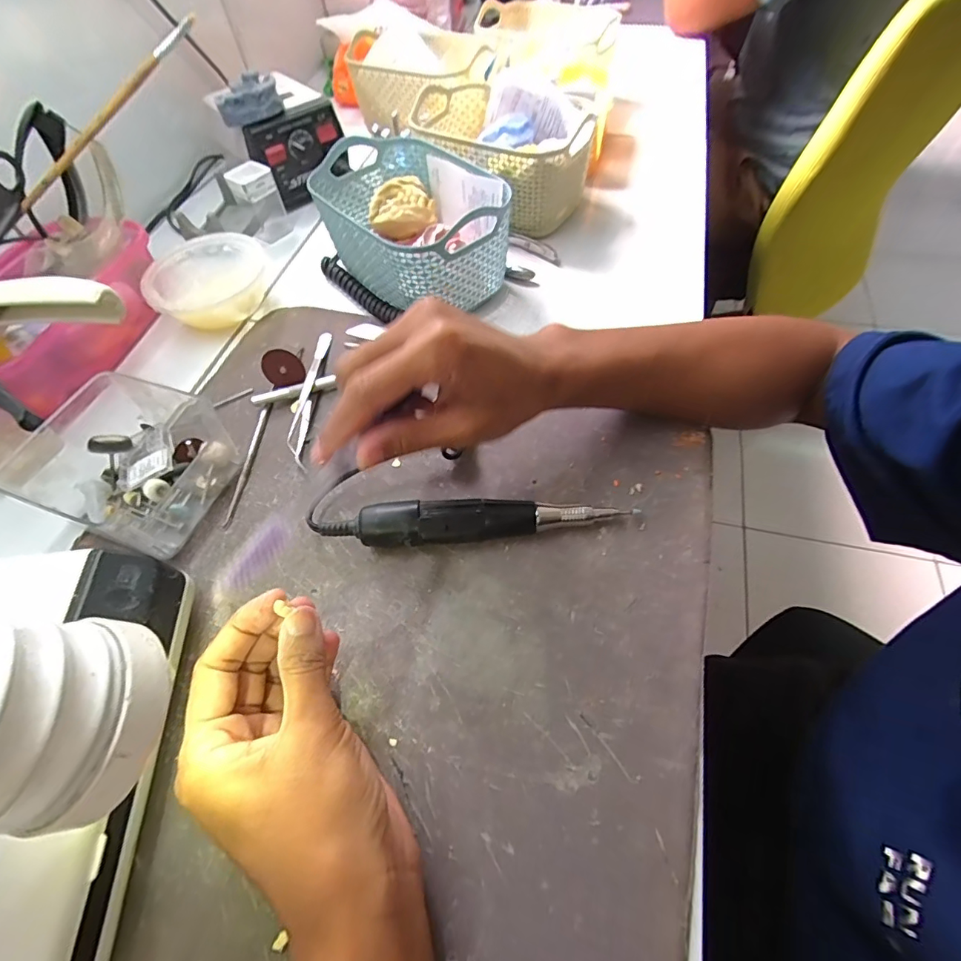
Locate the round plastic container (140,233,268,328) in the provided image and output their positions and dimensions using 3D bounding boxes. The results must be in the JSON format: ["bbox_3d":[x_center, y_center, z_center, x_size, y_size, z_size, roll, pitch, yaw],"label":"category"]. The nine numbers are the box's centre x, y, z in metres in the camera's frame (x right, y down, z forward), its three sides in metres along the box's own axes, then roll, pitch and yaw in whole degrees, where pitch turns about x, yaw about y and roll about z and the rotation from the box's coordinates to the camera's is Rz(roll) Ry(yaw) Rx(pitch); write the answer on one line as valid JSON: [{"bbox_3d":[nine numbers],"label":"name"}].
[{"bbox_3d":[-0.245,-0.175,0.439,0.101,0.040,0.101,-1,58,2],"label":"round plastic container"}]

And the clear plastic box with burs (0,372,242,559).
[{"bbox_3d":[-0.234,-0.016,0.324,0.113,0.053,0.102,17,61,13],"label":"clear plastic box with burs"}]

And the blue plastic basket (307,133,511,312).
[{"bbox_3d":[-0.060,-0.219,0.428,0.118,0.081,0.170,-34,62,-17],"label":"blue plastic basket"}]

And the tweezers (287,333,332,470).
[{"bbox_3d":[-0.134,-0.072,0.379,0.015,0.011,0.128,-2,58,2],"label":"tweezers"}]

